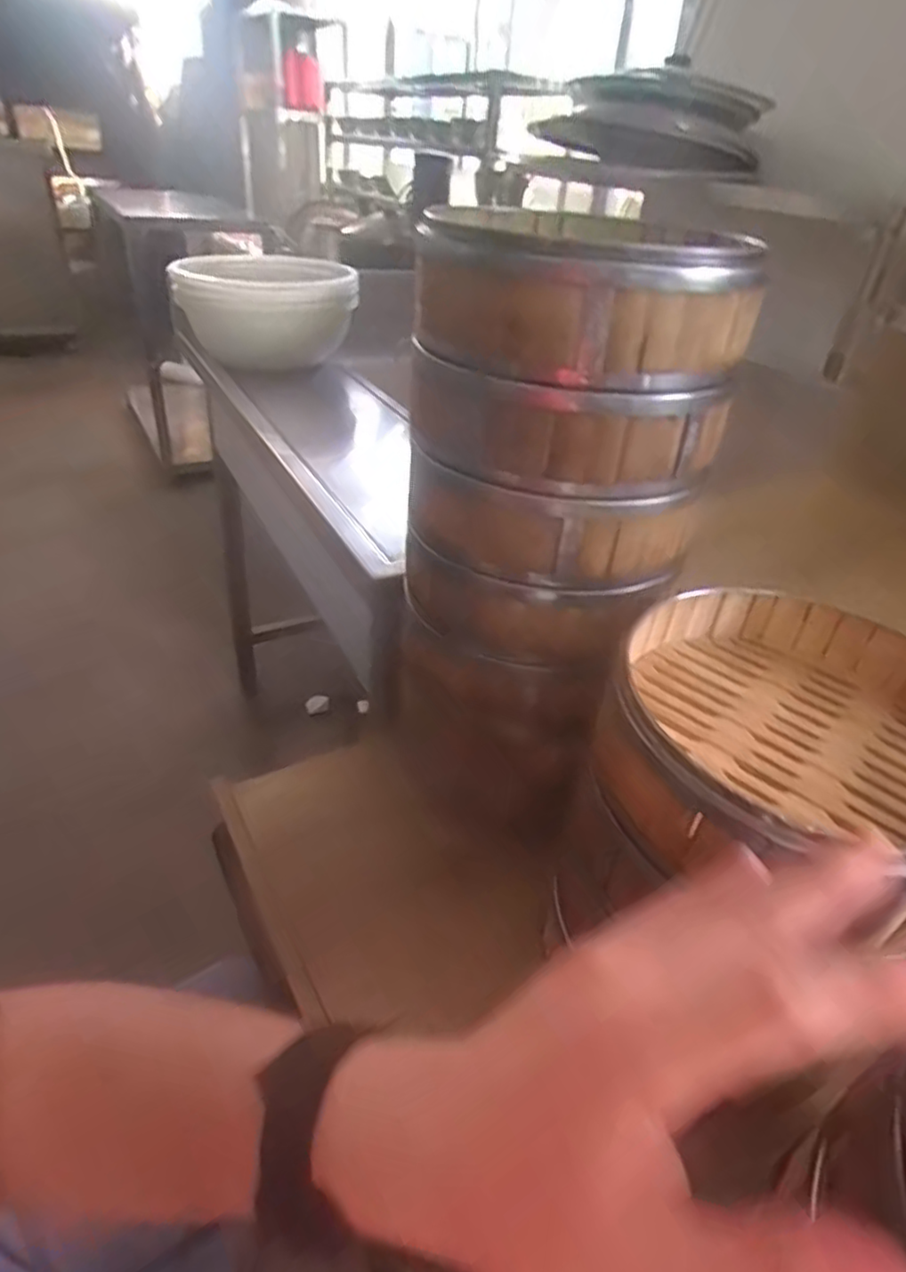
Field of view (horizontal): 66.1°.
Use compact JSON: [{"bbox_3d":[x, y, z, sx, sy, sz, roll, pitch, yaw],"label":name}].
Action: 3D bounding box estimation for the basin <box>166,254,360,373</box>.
[{"bbox_3d":[-0.316,-0.556,1.216,0.295,0.163,0.301,1,35,-6],"label":"basin"}]

